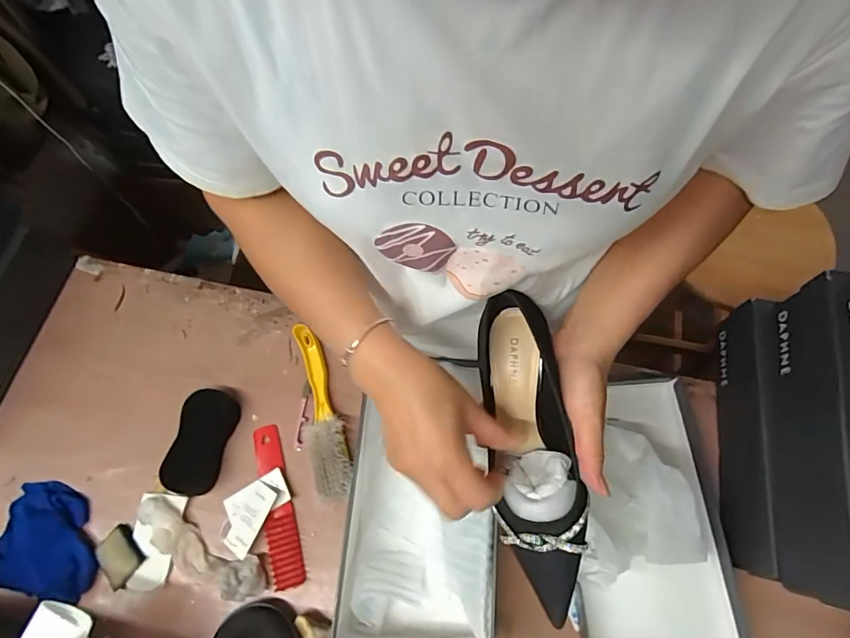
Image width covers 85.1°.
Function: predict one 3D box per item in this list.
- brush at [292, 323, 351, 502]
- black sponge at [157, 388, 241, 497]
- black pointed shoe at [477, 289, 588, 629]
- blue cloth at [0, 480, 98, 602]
[{"bbox_3d":[-0.134,0.112,0.589,0.049,0.034,0.226,-14,68,-4],"label":"brush"},{"bbox_3d":[-0.283,0.154,0.586,0.063,0.038,0.130,11,68,7],"label":"black sponge"},{"bbox_3d":[0.086,0.104,0.374,0.065,0.072,0.243,-8,80,-1],"label":"black pointed shoe"},{"bbox_3d":[-0.447,0.259,0.546,0.133,0.036,0.112,11,68,7],"label":"blue cloth"}]

